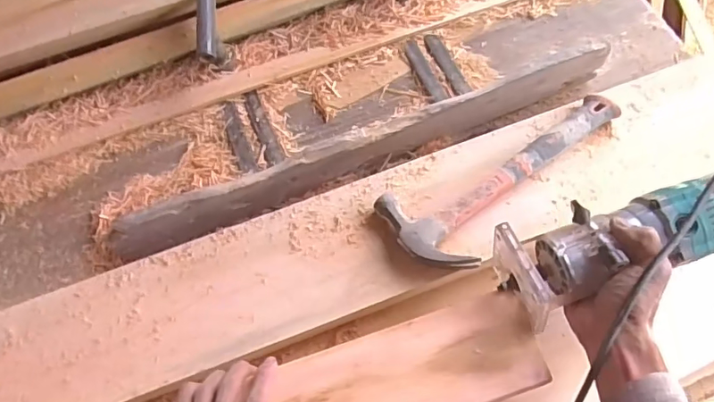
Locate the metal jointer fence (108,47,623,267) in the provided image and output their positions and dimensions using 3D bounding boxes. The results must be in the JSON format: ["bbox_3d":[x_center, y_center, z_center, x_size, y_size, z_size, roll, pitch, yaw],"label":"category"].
[{"bbox_3d":[0.015,-0.065,0.649,0.654,0.101,0.017,-21,67,-8],"label":"metal jointer fence"}]

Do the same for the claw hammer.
[{"bbox_3d":[0.191,-0.019,0.601,0.325,0.033,0.121,-25,67,-9],"label":"claw hammer"}]

